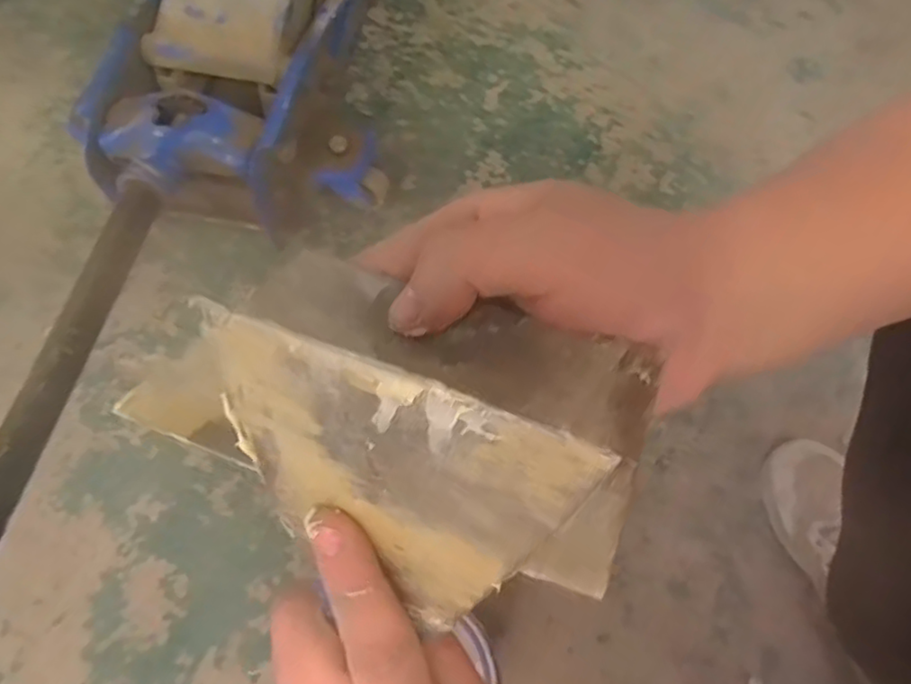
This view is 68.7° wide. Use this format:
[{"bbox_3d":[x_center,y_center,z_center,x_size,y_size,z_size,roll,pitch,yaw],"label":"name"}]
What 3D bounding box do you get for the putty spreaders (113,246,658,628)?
[{"bbox_3d":[-0.011,0.016,0.172,0.120,0.073,0.086,20,69,5],"label":"putty spreaders"}]

